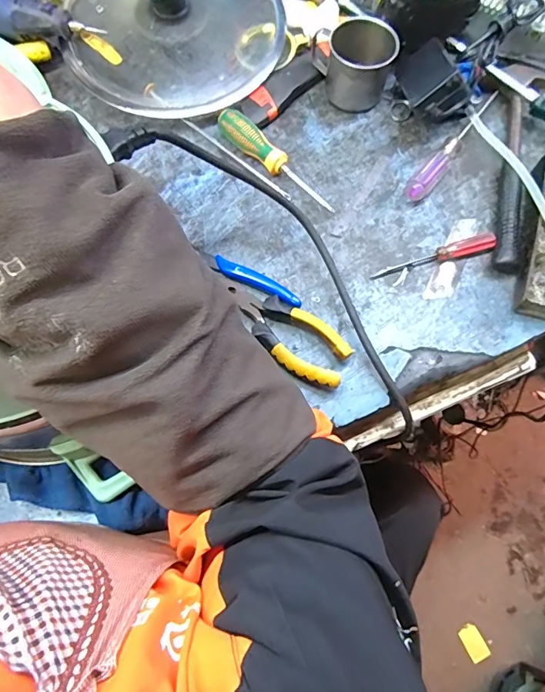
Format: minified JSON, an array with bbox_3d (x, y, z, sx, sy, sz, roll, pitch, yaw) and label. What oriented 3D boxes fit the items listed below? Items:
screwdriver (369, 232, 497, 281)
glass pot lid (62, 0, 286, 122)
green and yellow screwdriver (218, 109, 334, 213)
[{"bbox_3d":[0.154,-0.087,0.436,0.123,0.013,0.017,-13,72,-4],"label":"screwdriver"},{"bbox_3d":[-0.110,-0.375,0.493,0.236,0.083,0.251,0,71,0],"label":"glass pot lid"},{"bbox_3d":[0.001,-0.191,0.466,0.152,0.025,0.026,43,76,13],"label":"green and yellow screwdriver"}]

